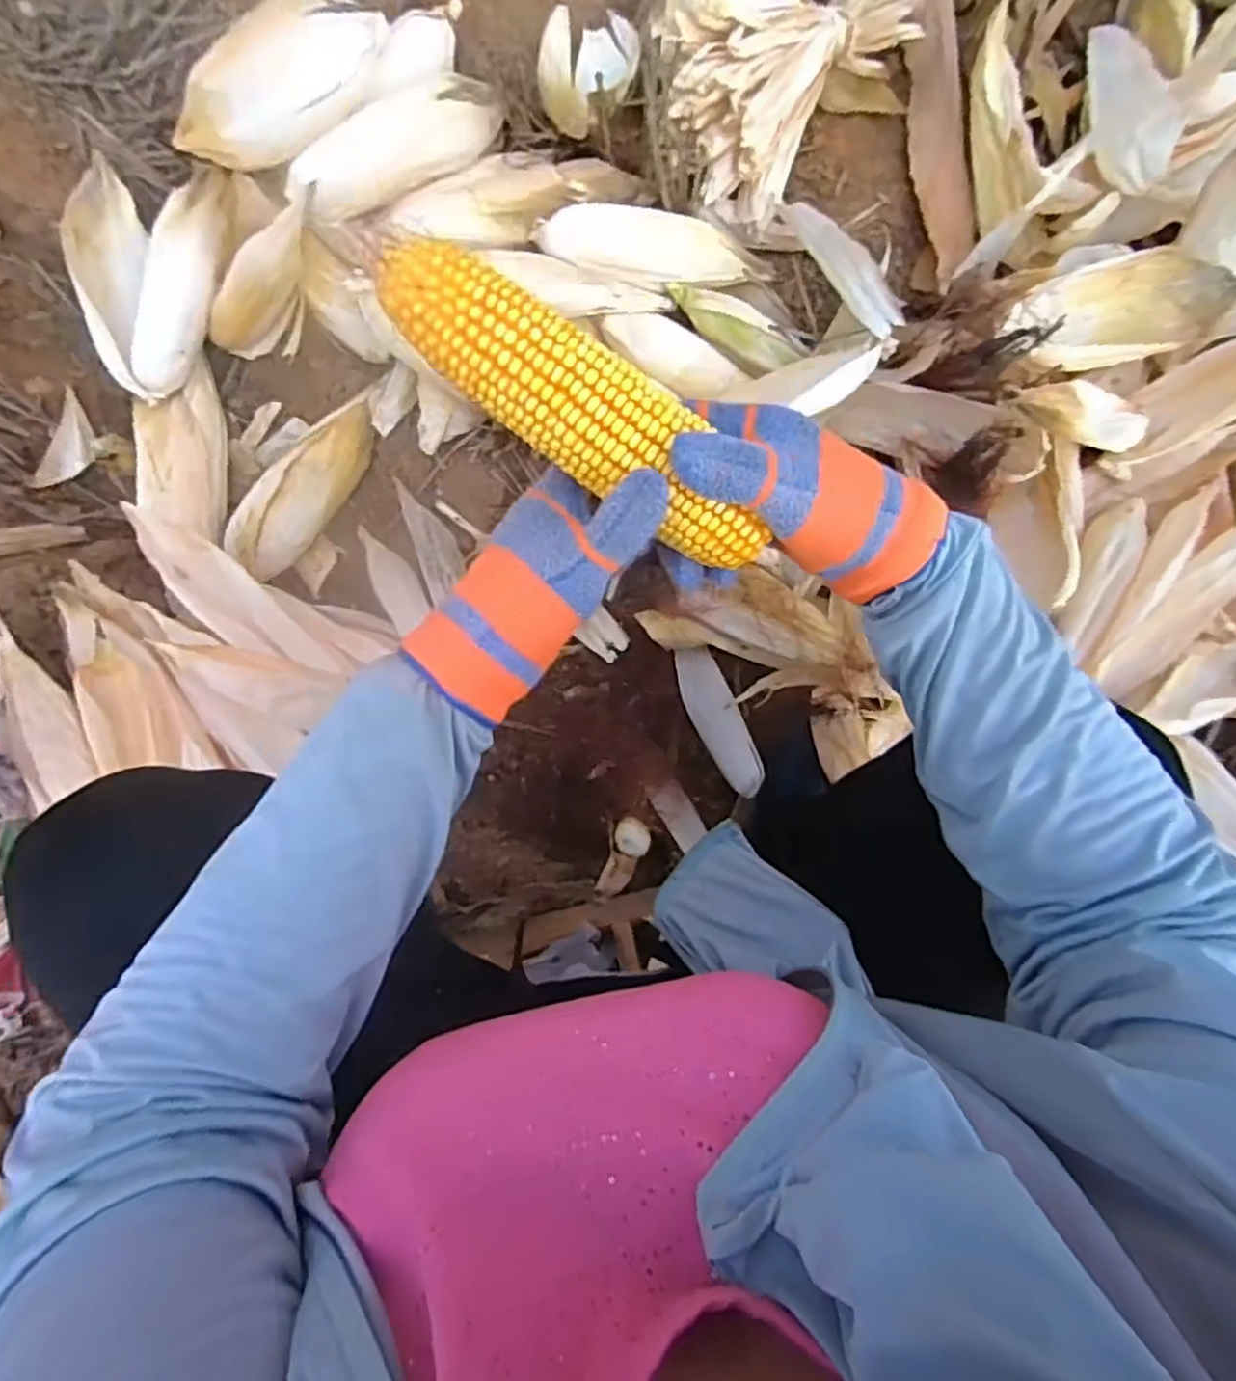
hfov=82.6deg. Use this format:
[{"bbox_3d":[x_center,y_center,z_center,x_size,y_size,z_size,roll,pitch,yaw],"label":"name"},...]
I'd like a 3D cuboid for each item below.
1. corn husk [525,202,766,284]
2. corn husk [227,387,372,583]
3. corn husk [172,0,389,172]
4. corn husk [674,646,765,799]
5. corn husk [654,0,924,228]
[{"bbox_3d":[0.037,-0.444,0.710,0.236,0.055,0.069,8,86,-3],"label":"corn husk"},{"bbox_3d":[-0.341,-0.225,0.768,0.076,0.048,0.223,42,85,-1],"label":"corn husk"},{"bbox_3d":[-0.332,-0.597,0.689,0.225,0.051,0.096,-42,90,-5],"label":"corn husk"},{"bbox_3d":[0.111,0.034,0.781,0.053,0.015,0.172,-31,76,25],"label":"corn husk"},{"bbox_3d":[0.157,-0.644,0.717,0.185,0.138,0.303,42,85,-1],"label":"corn husk"}]

